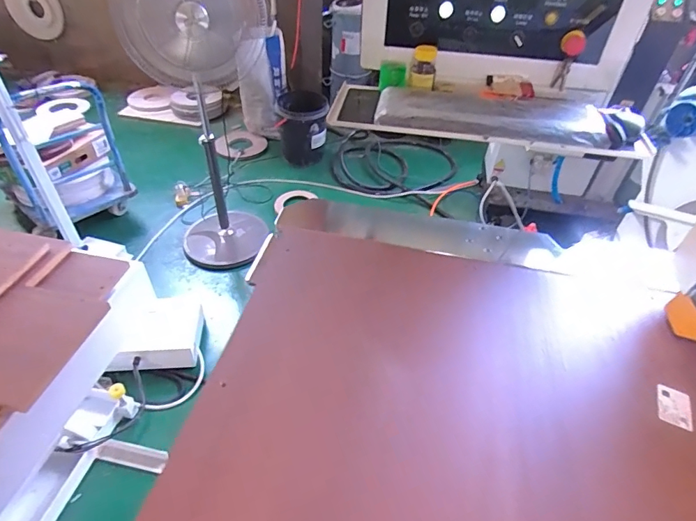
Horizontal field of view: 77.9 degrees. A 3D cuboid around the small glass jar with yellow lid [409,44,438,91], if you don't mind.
[{"bbox_3d":[0.175,-0.444,0.990,0.062,0.077,0.062,12,44,9],"label":"small glass jar with yellow lid"}]

